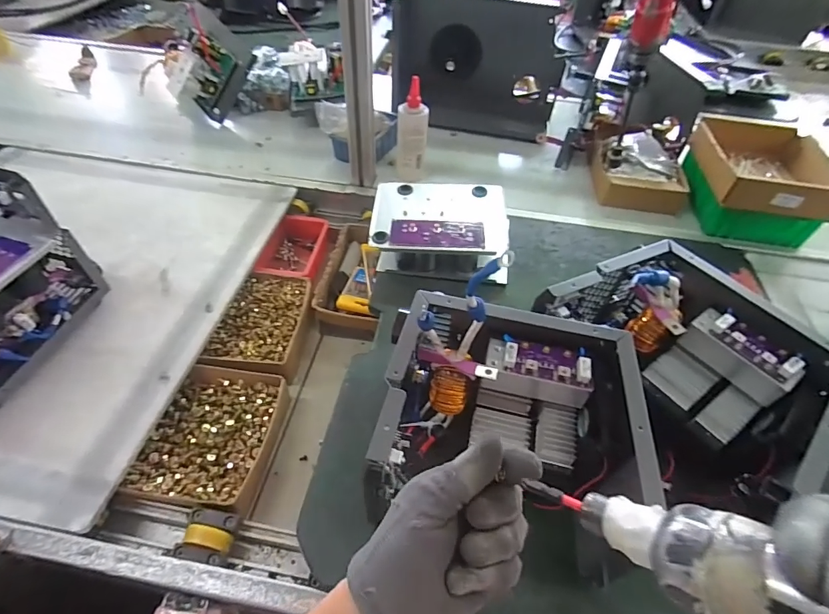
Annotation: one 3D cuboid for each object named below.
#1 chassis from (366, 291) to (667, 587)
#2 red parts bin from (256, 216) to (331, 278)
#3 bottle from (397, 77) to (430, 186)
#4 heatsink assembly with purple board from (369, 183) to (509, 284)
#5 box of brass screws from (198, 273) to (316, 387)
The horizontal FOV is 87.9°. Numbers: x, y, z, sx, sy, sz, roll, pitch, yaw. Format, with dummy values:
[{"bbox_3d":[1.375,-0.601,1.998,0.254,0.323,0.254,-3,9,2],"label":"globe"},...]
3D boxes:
[{"bbox_3d":[0.083,0.107,0.422,0.210,0.153,0.172,9,50,4],"label":"chassis"},{"bbox_3d":[-0.208,-0.093,0.749,0.087,0.068,0.136,8,50,4],"label":"red parts bin"},{"bbox_3d":[-0.003,-0.310,0.780,0.057,0.170,0.046,1,50,-2],"label":"bottle"},{"bbox_3d":[0.044,-0.123,0.669,0.210,0.067,0.150,6,50,2],"label":"heatsink assembly with purple board"},{"bbox_3d":[-0.224,0.031,0.653,0.143,0.051,0.180,8,50,3],"label":"box of brass screws"}]

